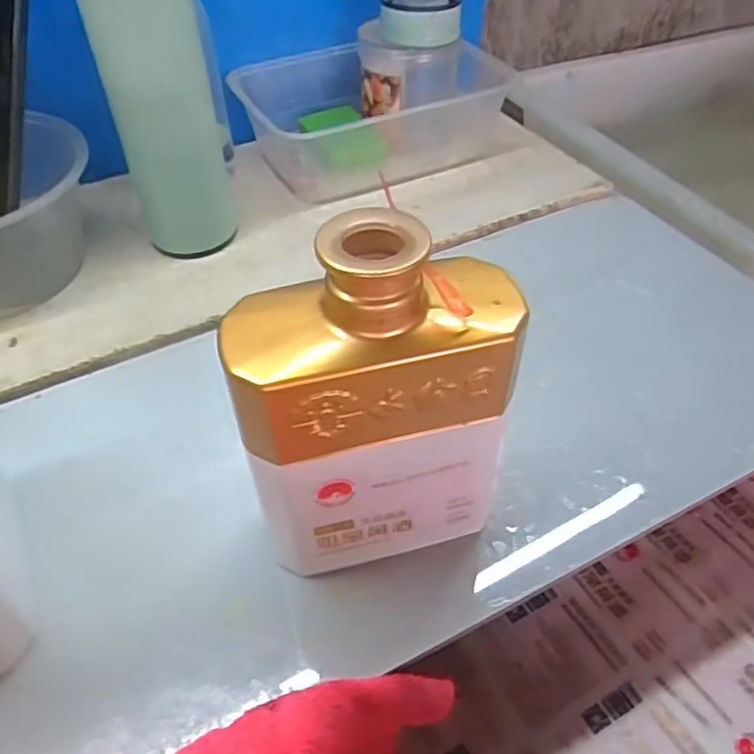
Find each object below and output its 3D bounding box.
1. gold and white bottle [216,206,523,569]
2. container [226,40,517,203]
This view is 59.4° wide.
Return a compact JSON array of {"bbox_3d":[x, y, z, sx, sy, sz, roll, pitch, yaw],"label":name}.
[{"bbox_3d":[-0.002,0.018,0.274,0.112,0.165,0.050,-10,49,-11],"label":"gold and white bottle"},{"bbox_3d":[0.006,-0.237,0.572,0.214,0.065,0.128,-22,52,-21],"label":"container"}]

